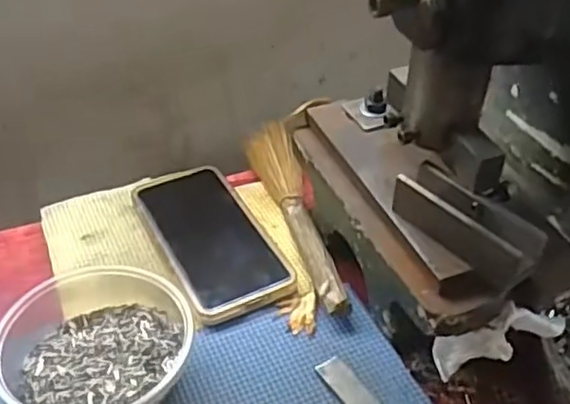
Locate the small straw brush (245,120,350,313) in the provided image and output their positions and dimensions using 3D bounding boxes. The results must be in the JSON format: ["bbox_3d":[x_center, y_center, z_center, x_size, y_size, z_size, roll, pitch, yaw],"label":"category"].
[{"bbox_3d":[0.006,0.001,0.527,0.036,0.022,0.232,-8,41,-10],"label":"small straw brush"}]

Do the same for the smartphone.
[{"bbox_3d":[-0.059,0.024,0.504,0.075,0.008,0.156,-19,44,-22],"label":"smartphone"}]

